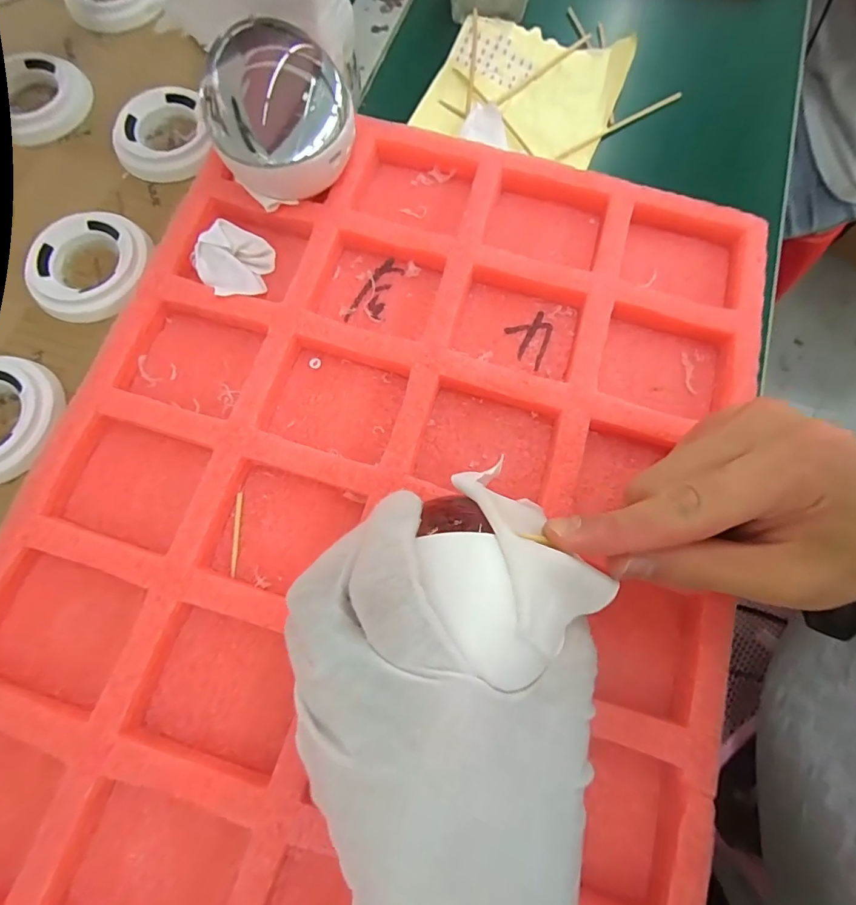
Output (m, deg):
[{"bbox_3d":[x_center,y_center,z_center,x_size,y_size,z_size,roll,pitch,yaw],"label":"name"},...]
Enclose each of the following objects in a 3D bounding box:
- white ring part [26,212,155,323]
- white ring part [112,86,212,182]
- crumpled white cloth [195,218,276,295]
[{"bbox_3d":[-0.199,-0.111,0.269,0.070,0.013,0.064,0,72,-1],"label":"white ring part"},{"bbox_3d":[-0.173,-0.207,0.292,0.058,0.012,0.063,-20,74,-8],"label":"white ring part"},{"bbox_3d":[-0.108,-0.108,0.254,0.035,0.018,0.041,8,72,1],"label":"crumpled white cloth"}]

